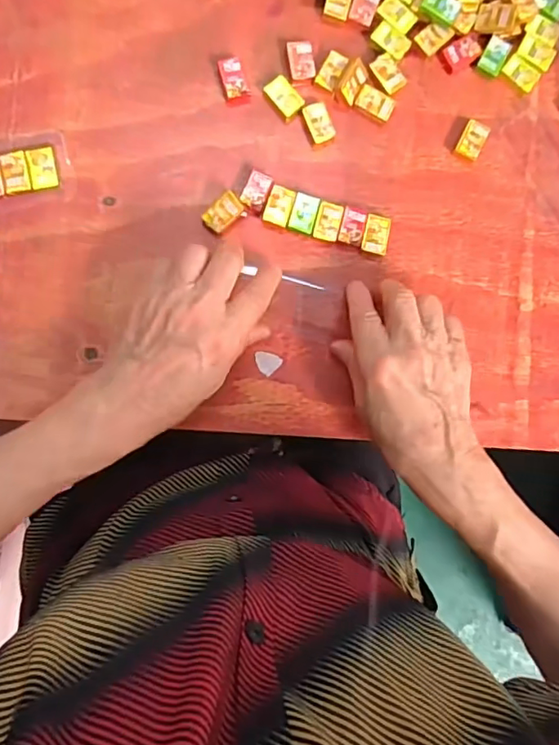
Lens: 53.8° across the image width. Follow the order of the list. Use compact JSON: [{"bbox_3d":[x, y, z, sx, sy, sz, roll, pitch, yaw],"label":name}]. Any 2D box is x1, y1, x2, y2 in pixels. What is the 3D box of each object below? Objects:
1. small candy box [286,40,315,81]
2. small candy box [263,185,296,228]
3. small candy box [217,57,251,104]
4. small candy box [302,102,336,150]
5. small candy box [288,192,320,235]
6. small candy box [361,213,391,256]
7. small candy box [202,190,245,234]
[{"bbox_3d":[0.015,-0.211,0.374,0.017,0.004,0.027,-11,90,-6],"label":"small candy box"},{"bbox_3d":[0.000,-0.112,0.374,0.016,0.007,0.025,18,87,-6],"label":"small candy box"},{"bbox_3d":[-0.030,-0.196,0.370,0.018,0.009,0.027,-18,91,-6],"label":"small candy box"},{"bbox_3d":[0.027,-0.169,0.376,0.018,0.007,0.027,-19,91,-6],"label":"small candy box"},{"bbox_3d":[0.016,-0.108,0.376,0.017,0.007,0.026,16,88,-6],"label":"small candy box"},{"bbox_3d":[0.066,-0.095,0.379,0.018,0.008,0.026,12,88,-6],"label":"small candy box"},{"bbox_3d":[-0.038,-0.106,0.367,0.017,0.015,0.025,44,85,-4],"label":"small candy box"}]

